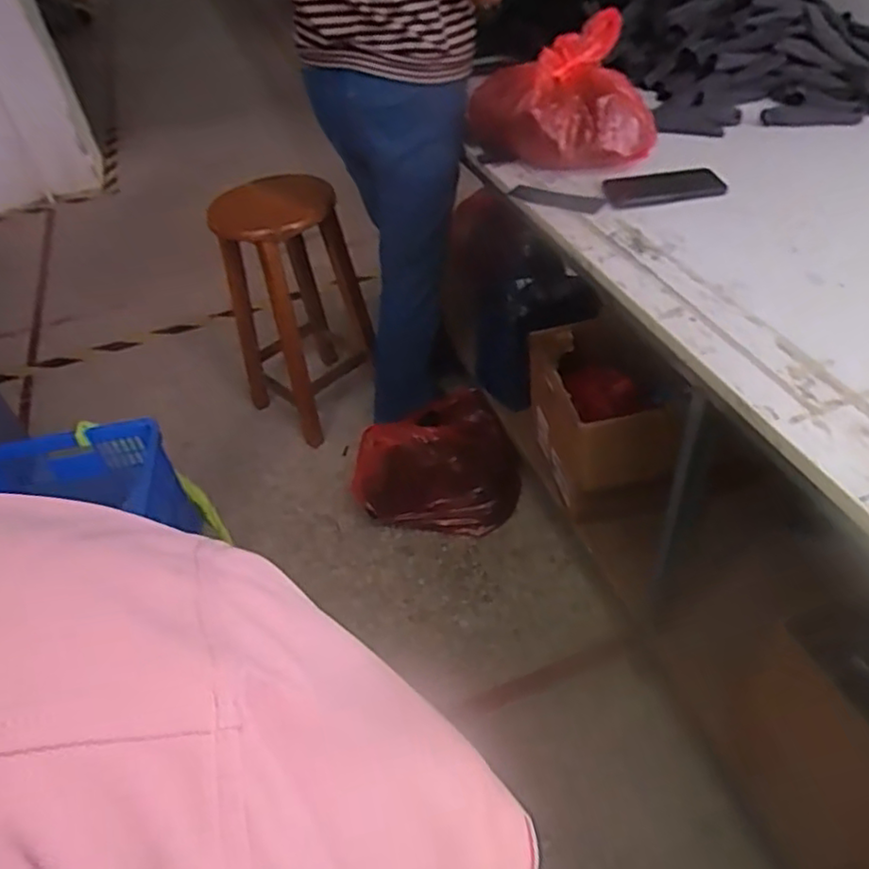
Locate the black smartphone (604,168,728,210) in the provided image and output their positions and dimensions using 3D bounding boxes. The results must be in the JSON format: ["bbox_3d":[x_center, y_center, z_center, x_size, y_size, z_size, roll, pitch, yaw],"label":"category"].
[{"bbox_3d":[0.345,-0.369,1.023,0.169,0.016,0.085,-8,43,0],"label":"black smartphone"}]

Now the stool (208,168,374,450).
[{"bbox_3d":[-0.362,-0.320,1.787,0.350,0.626,0.375,-15,44,-8],"label":"stool"}]

